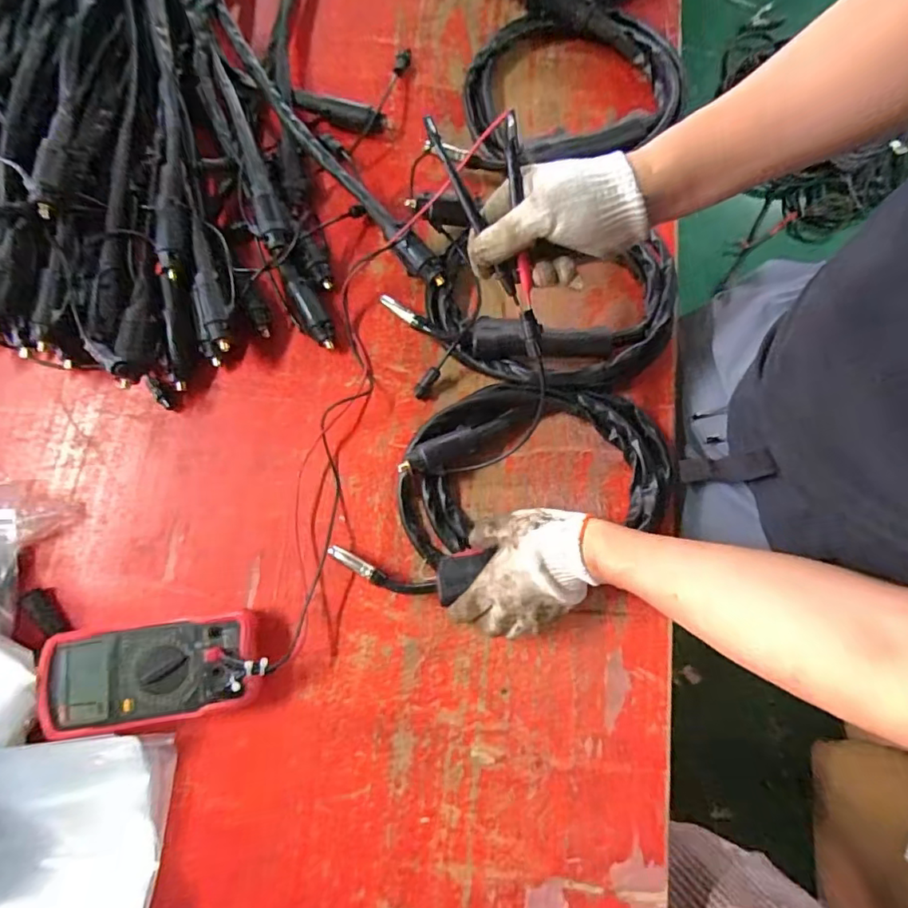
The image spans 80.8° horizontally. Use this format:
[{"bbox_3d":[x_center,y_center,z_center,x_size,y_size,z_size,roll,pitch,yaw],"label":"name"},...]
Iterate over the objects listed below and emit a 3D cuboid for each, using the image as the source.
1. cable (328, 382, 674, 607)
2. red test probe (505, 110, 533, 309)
[{"bbox_3d":[0.045,0.026,0.584,0.362,0.042,0.196,-18,80,-5],"label":"cable"},{"bbox_3d":[0.052,-0.194,0.429,0.012,0.014,0.145,-9,104,-3],"label":"red test probe"}]

